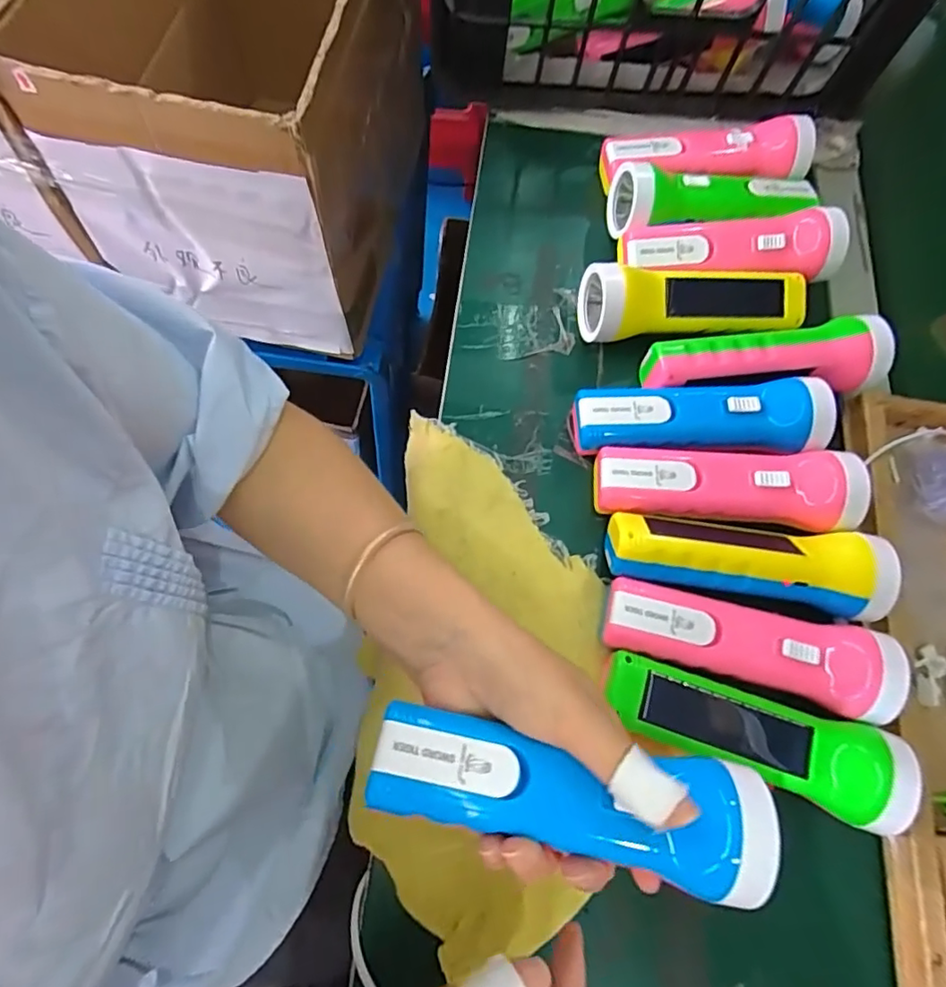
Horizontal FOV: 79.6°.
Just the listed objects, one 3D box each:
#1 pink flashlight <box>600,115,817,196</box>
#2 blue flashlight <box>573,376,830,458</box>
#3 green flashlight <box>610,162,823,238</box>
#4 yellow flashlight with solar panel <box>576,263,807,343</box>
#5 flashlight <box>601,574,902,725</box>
[{"bbox_3d":[0.188,-0.272,0.462,0.165,0.051,0.045,0,71,-7],"label":"pink flashlight"},{"bbox_3d":[0.152,-0.048,0.381,0.163,0.037,0.050,0,71,-7],"label":"blue flashlight"},{"bbox_3d":[0.189,-0.229,0.442,0.157,0.041,0.055,-8,72,-5],"label":"green flashlight"},{"bbox_3d":[0.159,-0.134,0.416,0.163,0.044,0.044,0,71,-7],"label":"yellow flashlight with solar panel"},{"bbox_3d":[0.159,0.091,0.335,0.164,0.042,0.049,15,70,-2],"label":"flashlight"}]

